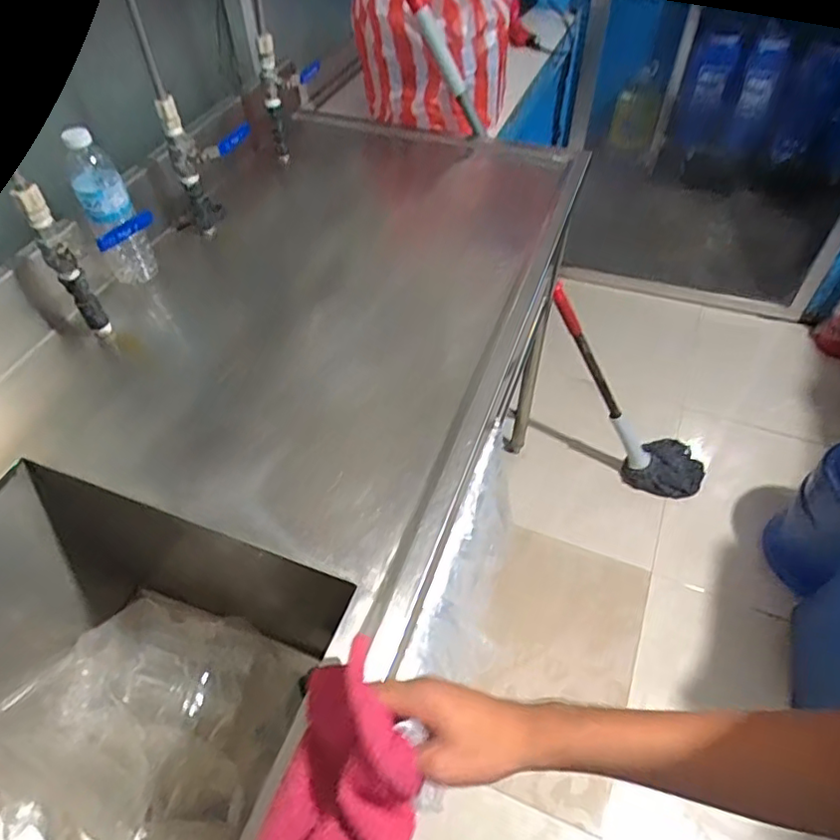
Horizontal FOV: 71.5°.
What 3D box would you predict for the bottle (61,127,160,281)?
[{"bbox_3d":[-0.416,-0.281,0.782,0.057,0.211,0.051,-30,56,-21],"label":"bottle"}]

